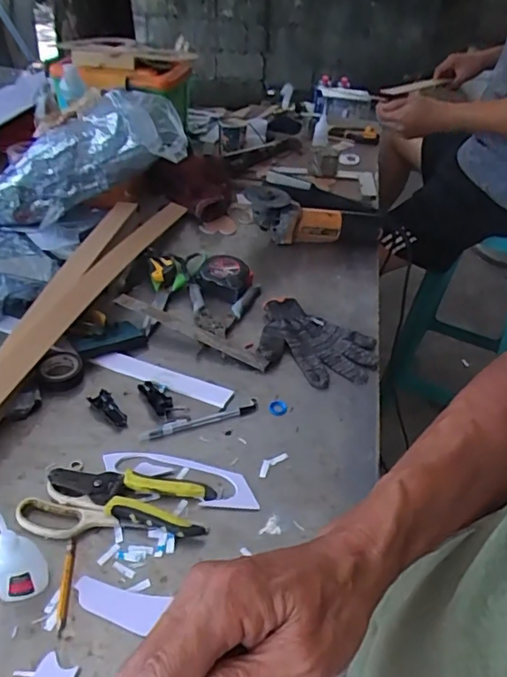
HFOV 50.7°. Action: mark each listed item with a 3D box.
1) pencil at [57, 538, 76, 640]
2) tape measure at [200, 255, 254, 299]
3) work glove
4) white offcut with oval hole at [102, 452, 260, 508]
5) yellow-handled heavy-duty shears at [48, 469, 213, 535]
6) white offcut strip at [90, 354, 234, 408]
[{"bbox_3d":[-0.174,0.226,0.495,0.009,0.008,0.092,-2,39,-8],"label":"pencil"},{"bbox_3d":[-0.044,-0.099,0.896,0.086,0.046,0.071,20,41,18],"label":"tape measure"},{"bbox_3d":[0.086,0.006,0.797,0.190,0.021,0.142,22,41,21],"label":"work glove"},{"bbox_3d":[-0.082,0.154,0.598,0.181,0.007,0.050,12,39,9],"label":"white offcut with oval hole"},{"bbox_3d":[-0.131,0.165,0.568,0.171,0.020,0.063,11,39,7],"label":"yellow-handled heavy-duty shears"},{"bbox_3d":[-0.122,0.051,0.724,0.194,0.007,0.034,17,42,15],"label":"white offcut strip"}]

